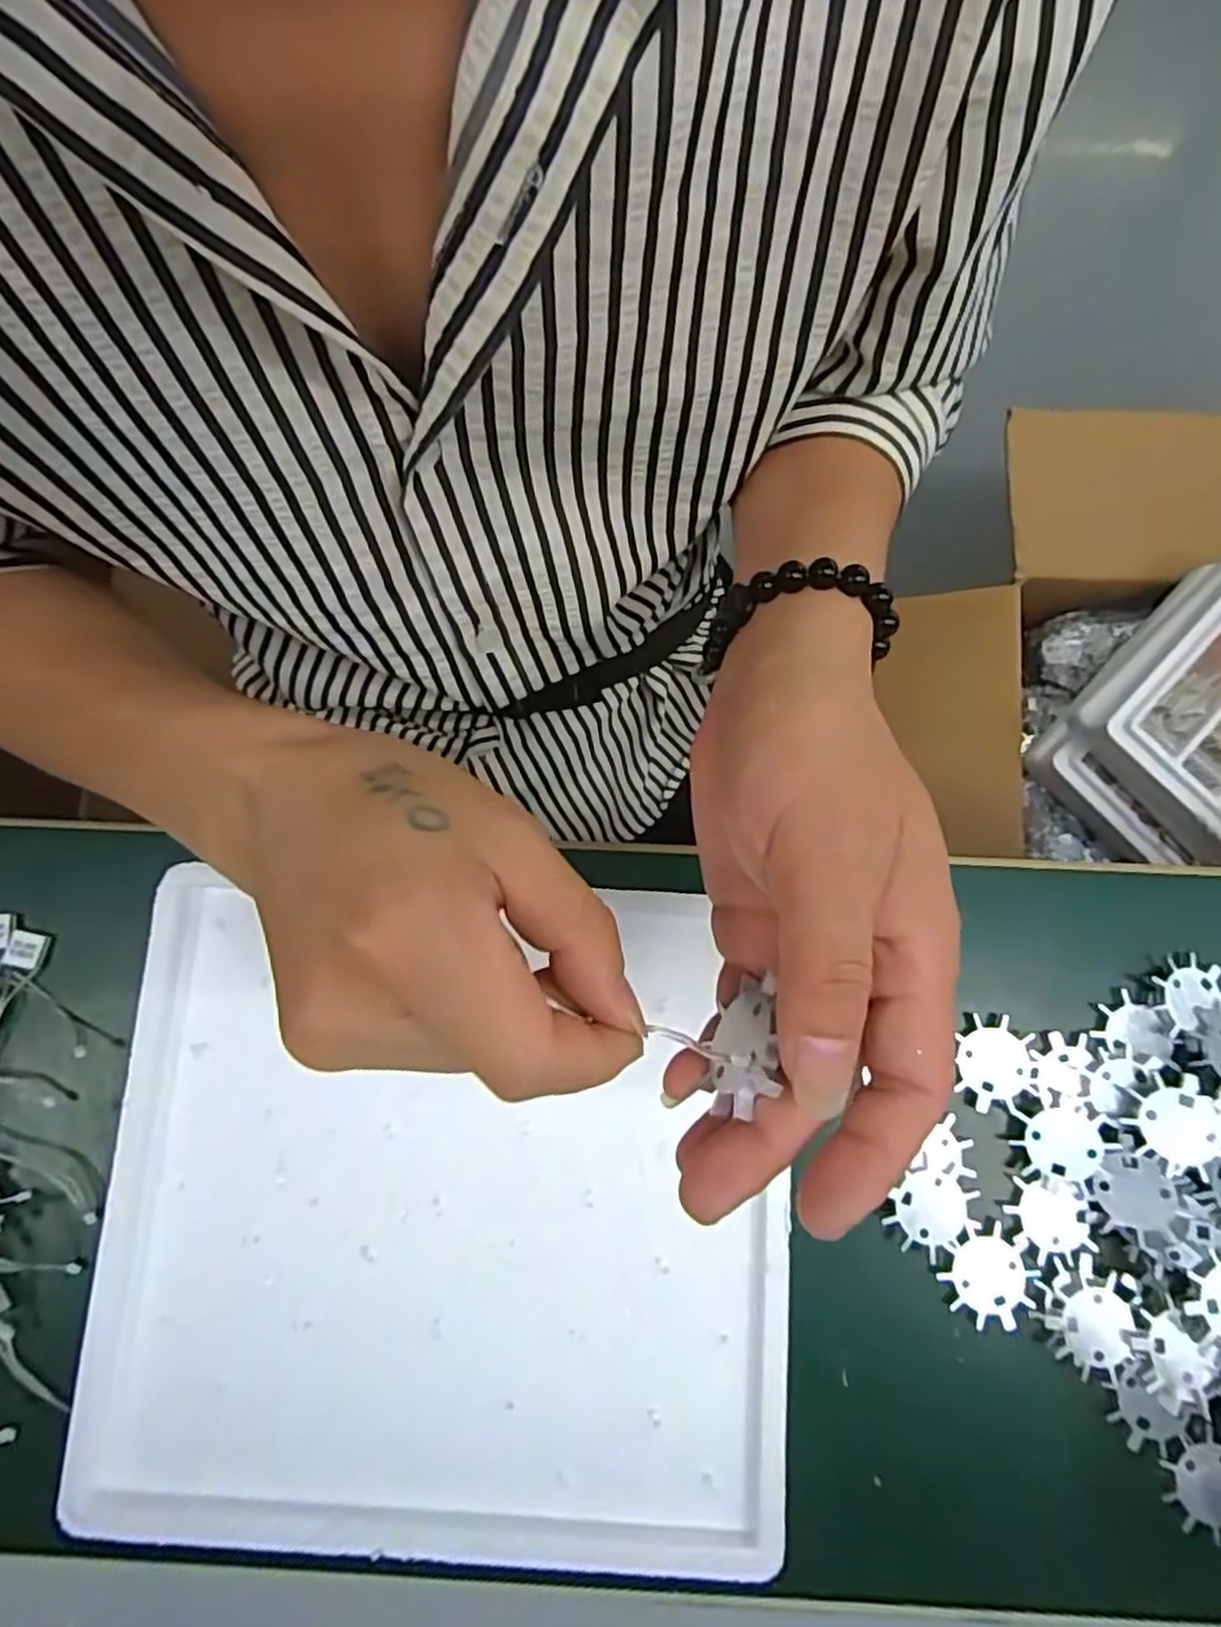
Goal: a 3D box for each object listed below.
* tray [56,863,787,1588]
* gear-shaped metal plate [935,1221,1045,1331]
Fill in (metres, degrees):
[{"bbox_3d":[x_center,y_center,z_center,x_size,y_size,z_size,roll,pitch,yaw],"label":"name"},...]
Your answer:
[{"bbox_3d":[-0.068,0.161,0.313,0.269,0.016,0.241,2,76,0],"label":"tray"},{"bbox_3d":[0.156,0.193,0.320,0.036,0.004,0.041,-38,84,-5],"label":"gear-shaped metal plate"}]

